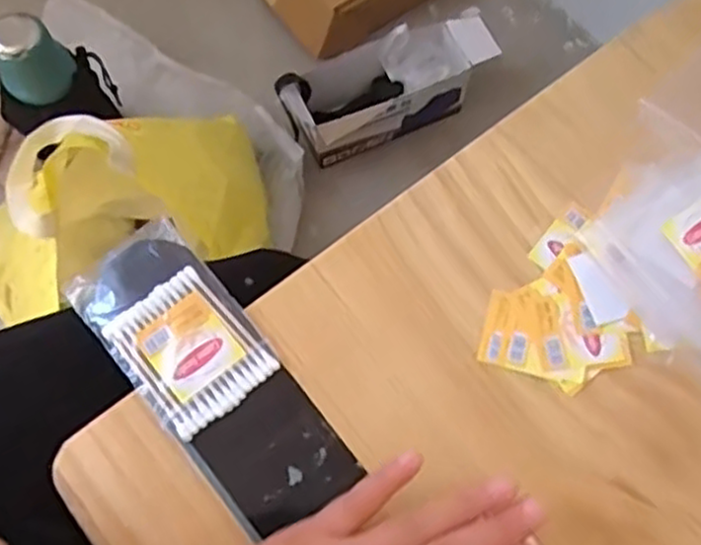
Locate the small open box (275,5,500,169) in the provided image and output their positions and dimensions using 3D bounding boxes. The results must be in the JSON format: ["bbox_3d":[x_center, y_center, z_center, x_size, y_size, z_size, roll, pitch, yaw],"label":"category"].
[{"bbox_3d":[0.045,-0.245,0.972,0.281,0.111,0.110,-25,72,-9],"label":"small open box"}]

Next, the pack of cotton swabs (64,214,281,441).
[{"bbox_3d":[-0.091,0.027,0.380,0.064,0.013,0.105,-37,75,-13],"label":"pack of cotton swabs"}]

